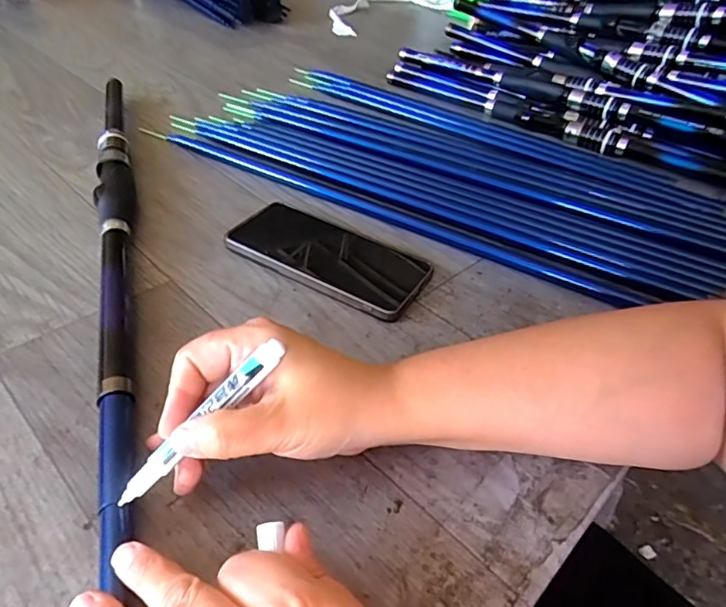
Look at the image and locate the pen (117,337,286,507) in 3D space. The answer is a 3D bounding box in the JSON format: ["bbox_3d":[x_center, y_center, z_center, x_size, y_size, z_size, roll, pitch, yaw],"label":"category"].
[{"bbox_3d":[-0.078,0.058,0.243,0.096,0.009,0.012,-46,54,1],"label":"pen"}]

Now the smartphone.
[{"bbox_3d":[-0.027,-0.041,0.429,0.159,0.013,0.083,22,45,19],"label":"smartphone"}]

